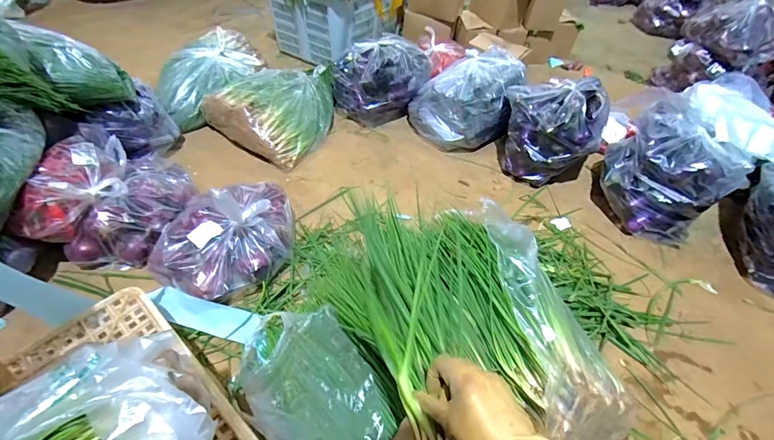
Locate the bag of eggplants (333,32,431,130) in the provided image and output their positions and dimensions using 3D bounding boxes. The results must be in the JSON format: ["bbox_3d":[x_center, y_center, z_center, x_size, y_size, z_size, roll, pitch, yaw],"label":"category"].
[{"bbox_3d":[-0.020,-0.587,1.515,0.343,0.233,0.364,19,49,12],"label":"bag of eggplants"}]

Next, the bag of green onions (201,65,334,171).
[{"bbox_3d":[-0.383,-0.442,1.406,0.391,0.182,0.470,28,52,20],"label":"bag of green onions"}]

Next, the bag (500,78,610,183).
[{"bbox_3d":[0.556,-0.312,1.293,0.329,0.280,0.281,23,50,16],"label":"bag"}]

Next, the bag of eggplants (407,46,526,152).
[{"bbox_3d":[0.317,-0.499,1.468,0.379,0.233,0.443,23,50,16],"label":"bag of eggplants"}]

